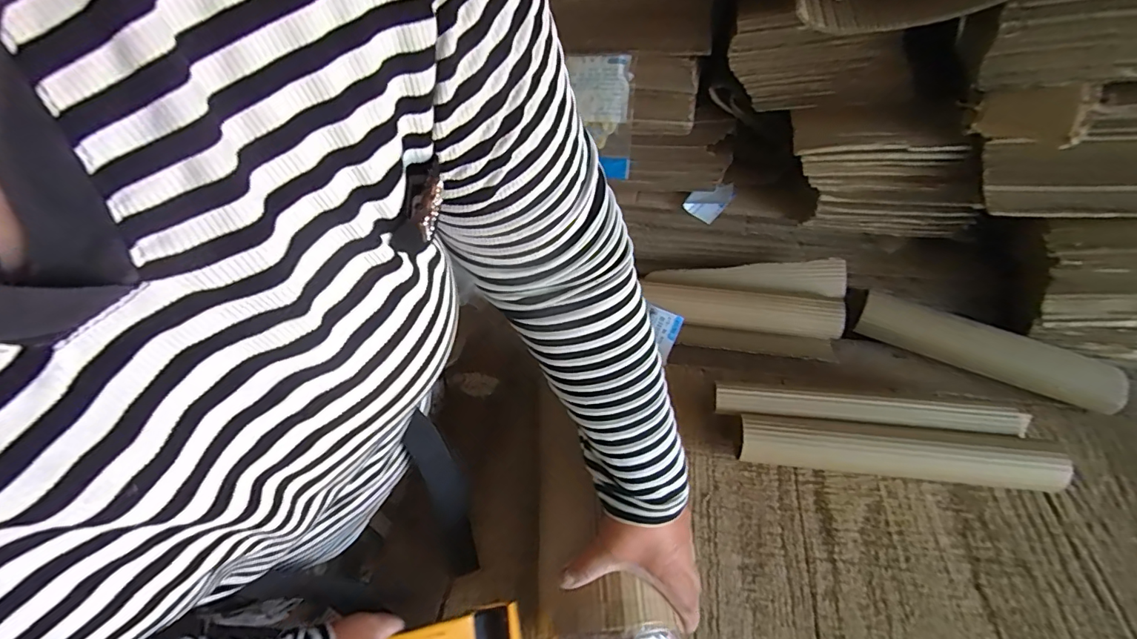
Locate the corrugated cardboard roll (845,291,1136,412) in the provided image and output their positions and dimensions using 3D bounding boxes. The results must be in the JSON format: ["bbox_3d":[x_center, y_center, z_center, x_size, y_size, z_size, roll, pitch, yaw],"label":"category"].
[{"bbox_3d":[0.560,0.046,0.659,0.298,0.056,0.060,24,53,22],"label":"corrugated cardboard roll"}]

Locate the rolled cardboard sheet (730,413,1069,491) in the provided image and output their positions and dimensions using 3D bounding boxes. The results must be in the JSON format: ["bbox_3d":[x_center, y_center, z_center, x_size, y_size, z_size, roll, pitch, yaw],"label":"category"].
[{"bbox_3d":[0.376,0.158,0.564,0.336,0.057,0.042,5,48,7],"label":"rolled cardboard sheet"}]

